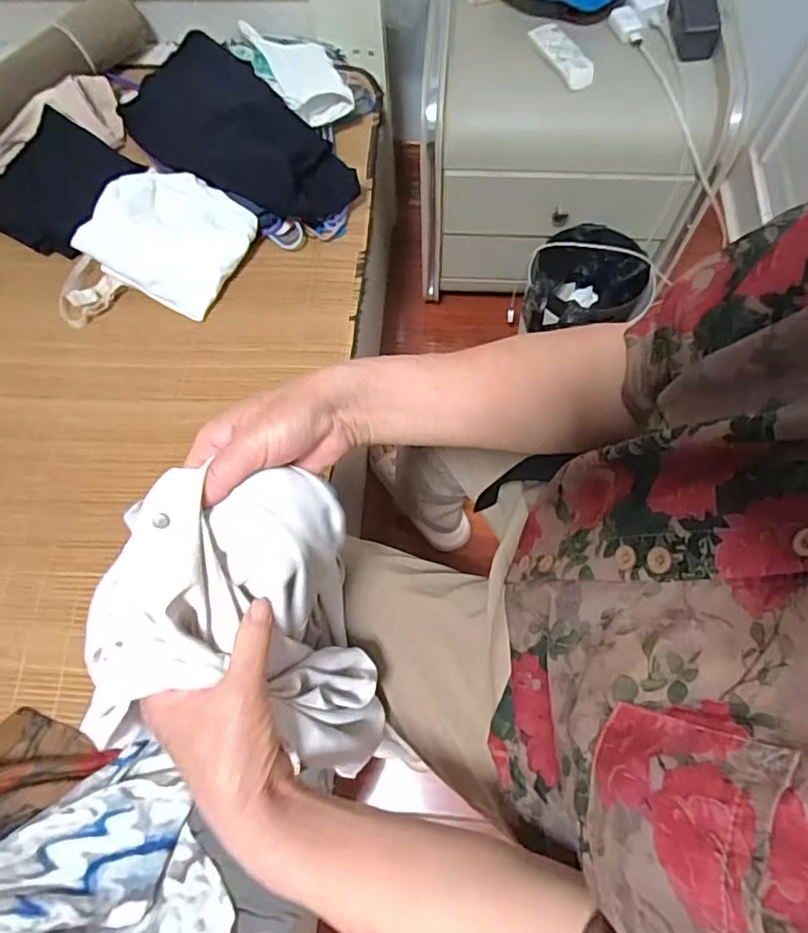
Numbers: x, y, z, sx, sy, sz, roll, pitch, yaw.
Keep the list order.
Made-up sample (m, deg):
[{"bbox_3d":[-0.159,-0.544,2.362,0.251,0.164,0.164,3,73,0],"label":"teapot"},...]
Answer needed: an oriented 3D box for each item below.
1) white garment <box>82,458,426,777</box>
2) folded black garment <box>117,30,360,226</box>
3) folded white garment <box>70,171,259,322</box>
[{"bbox_3d":[-0.108,0.125,0.403,0.163,0.193,0.187,-11,67,-2],"label":"white garment"},{"bbox_3d":[-0.261,-0.489,0.837,0.185,0.126,0.379,-39,71,-13],"label":"folded black garment"},{"bbox_3d":[-0.324,-0.321,0.792,0.193,0.034,0.172,32,84,-10],"label":"folded white garment"}]

